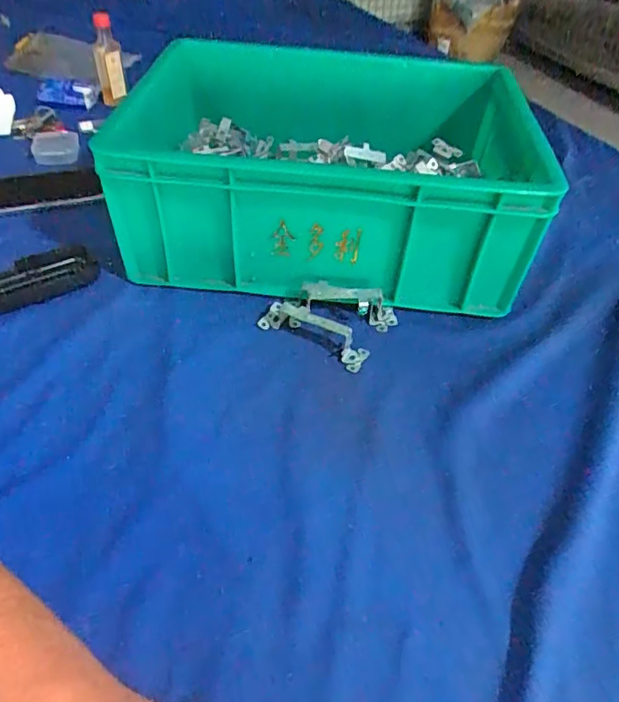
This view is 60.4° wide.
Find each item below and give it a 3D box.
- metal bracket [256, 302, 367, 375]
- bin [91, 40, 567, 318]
[{"bbox_3d":[0.004,-0.024,0.493,0.108,0.033,0.035,27,50,21],"label":"metal bracket"},{"bbox_3d":[0.023,-0.203,0.592,0.408,0.151,0.309,2,45,-2],"label":"bin"}]

